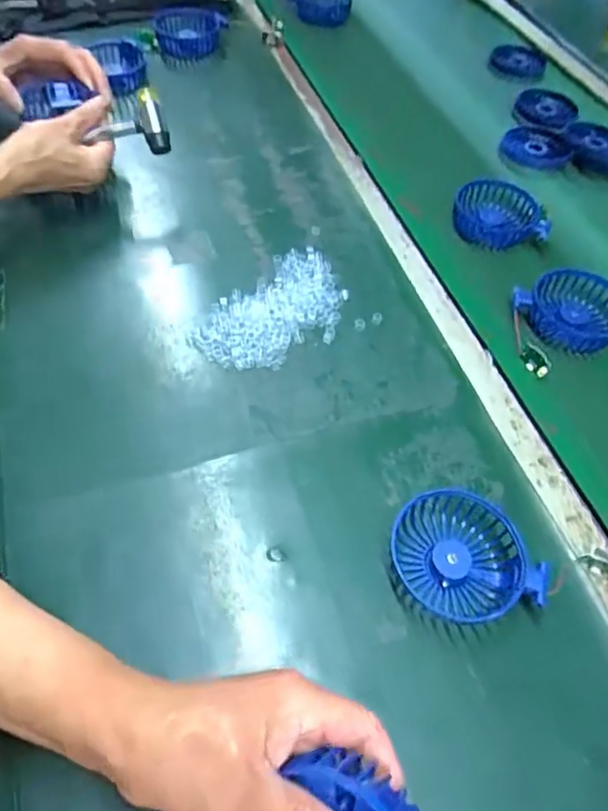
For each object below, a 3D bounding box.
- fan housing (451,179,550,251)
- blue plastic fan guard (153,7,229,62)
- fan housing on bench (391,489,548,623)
[{"bbox_3d":[0.216,-0.208,0.634,0.097,0.037,0.080,8,56,4],"label":"fan housing"},{"bbox_3d":[-0.172,-0.537,0.823,0.089,0.034,0.101,23,56,11],"label":"blue plastic fan guard"},{"bbox_3d":[0.108,0.107,0.397,0.086,0.030,0.089,1,55,-1],"label":"fan housing on bench"}]

